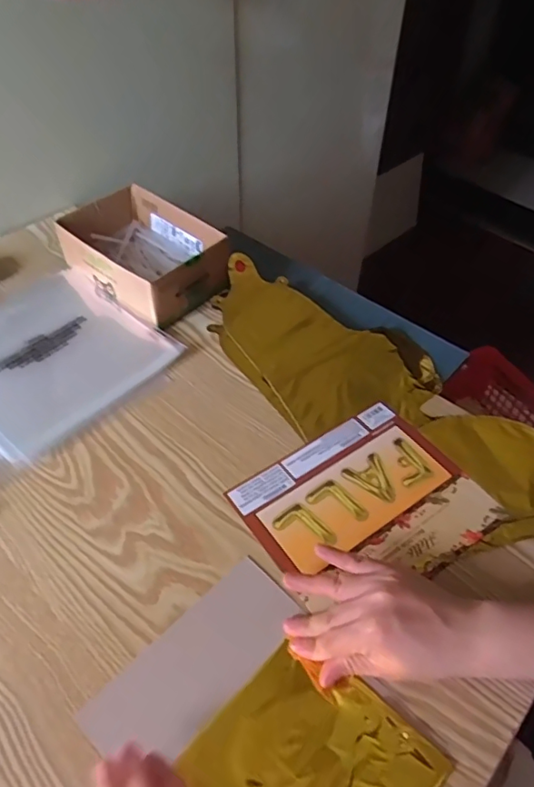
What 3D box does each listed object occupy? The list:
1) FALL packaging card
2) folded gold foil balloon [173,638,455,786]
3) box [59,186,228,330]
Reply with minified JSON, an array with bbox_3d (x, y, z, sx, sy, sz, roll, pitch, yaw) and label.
[{"bbox_3d":[0.086,0.097,0.494,0.193,0.008,0.161,-27,54,-23],"label":"FALL packaging card"},{"bbox_3d":[0.028,0.245,0.357,0.131,0.008,0.135,36,57,27],"label":"folded gold foil balloon"},{"bbox_3d":[-0.150,-0.169,0.672,0.132,0.068,0.187,-36,58,-28],"label":"box"}]

